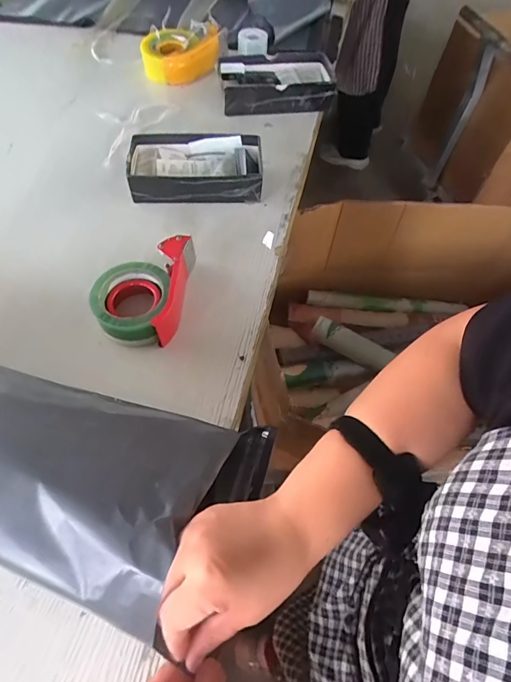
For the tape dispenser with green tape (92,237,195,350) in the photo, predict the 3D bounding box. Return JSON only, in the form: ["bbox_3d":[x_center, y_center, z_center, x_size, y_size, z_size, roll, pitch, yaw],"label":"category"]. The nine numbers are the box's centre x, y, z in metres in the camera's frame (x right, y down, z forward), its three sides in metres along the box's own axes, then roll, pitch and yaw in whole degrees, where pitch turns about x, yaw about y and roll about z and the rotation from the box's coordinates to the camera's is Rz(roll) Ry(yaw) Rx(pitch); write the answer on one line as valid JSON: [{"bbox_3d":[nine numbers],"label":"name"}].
[{"bbox_3d":[-0.152,-0.067,0.561,0.115,0.063,0.151,7,58,1],"label":"tape dispenser with green tape"}]

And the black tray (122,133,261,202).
[{"bbox_3d":[-0.097,-0.285,0.694,0.215,0.056,0.123,-2,60,-4],"label":"black tray"}]

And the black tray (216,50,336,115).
[{"bbox_3d":[0.042,-0.527,0.857,0.233,0.062,0.137,-6,59,-7],"label":"black tray"}]

